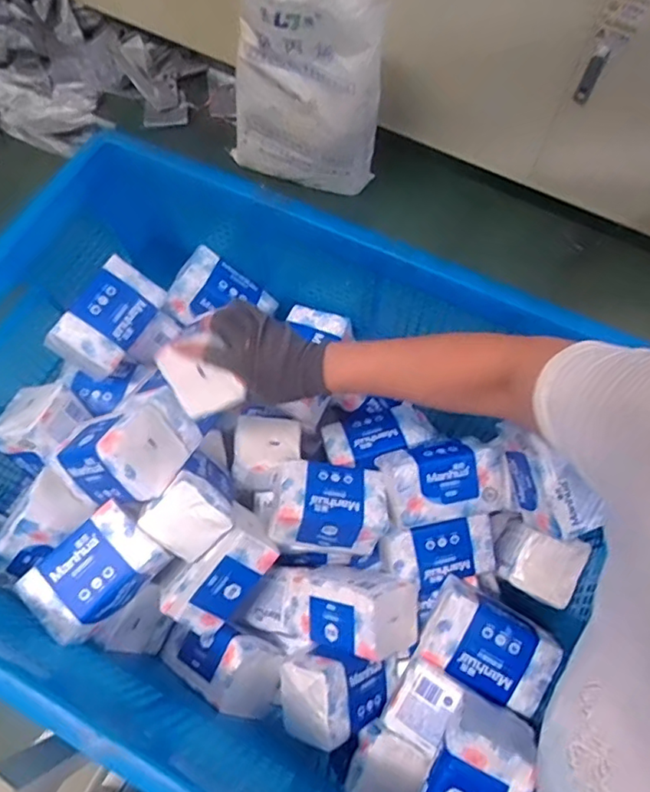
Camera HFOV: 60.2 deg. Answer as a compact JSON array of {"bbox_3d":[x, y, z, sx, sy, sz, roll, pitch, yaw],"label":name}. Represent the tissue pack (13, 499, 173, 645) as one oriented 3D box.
[{"bbox_3d":[-0.267,0.208,0.658,0.096,0.062,0.143,43,75,15],"label":"tissue pack"}]

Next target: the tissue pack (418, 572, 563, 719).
[{"bbox_3d":[0.194,0.298,0.666,0.146,0.053,0.101,27,72,10],"label":"tissue pack"}]

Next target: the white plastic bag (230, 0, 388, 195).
[{"bbox_3d":[-0.073,-0.890,1.590,0.486,0.724,0.144,31,73,11],"label":"white plastic bag"}]

